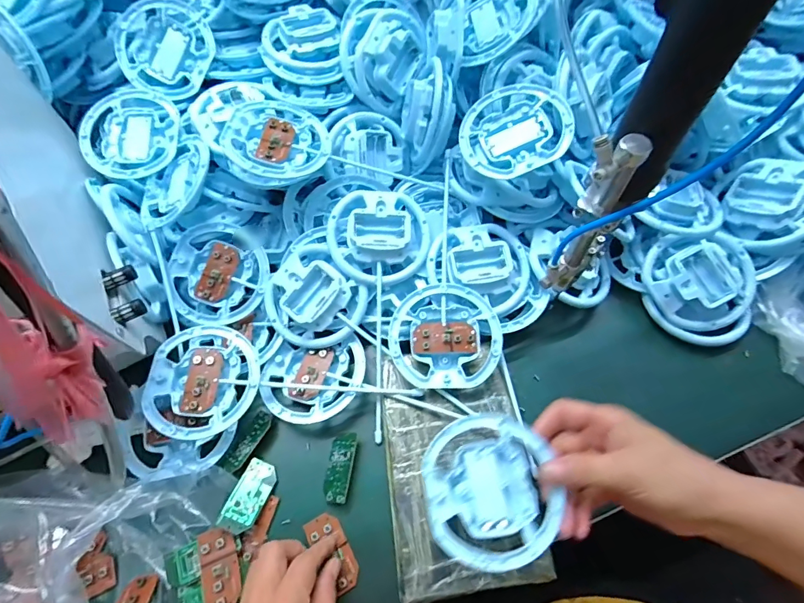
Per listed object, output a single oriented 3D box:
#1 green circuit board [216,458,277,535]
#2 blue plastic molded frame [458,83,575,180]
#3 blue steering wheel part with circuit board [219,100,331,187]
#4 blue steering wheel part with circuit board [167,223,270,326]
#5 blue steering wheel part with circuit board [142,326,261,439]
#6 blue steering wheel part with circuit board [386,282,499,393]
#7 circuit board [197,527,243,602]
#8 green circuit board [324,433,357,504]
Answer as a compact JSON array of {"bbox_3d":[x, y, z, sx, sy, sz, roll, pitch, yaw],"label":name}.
[{"bbox_3d":[-0.136,0.173,0.374,0.029,0.004,0.061,24,46,-1],"label":"green circuit board"},{"bbox_3d":[0.111,-0.168,0.417,0.102,0.022,0.102,-17,68,15],"label":"blue plastic molded frame"},{"bbox_3d":[-0.130,-0.163,0.430,0.108,0.025,0.108,-20,69,-27],"label":"blue steering wheel part with circuit board"},{"bbox_3d":[-0.190,-0.029,0.440,0.097,0.015,0.101,-9,88,-5],"label":"blue steering wheel part with circuit board"},{"bbox_3d":[-0.186,0.077,0.402,0.098,0.027,0.102,-1,63,2],"label":"blue steering wheel part with circuit board"},{"bbox_3d":[0.041,0.034,0.411,0.103,0.020,0.103,-1,74,3],"label":"blue steering wheel part with circuit board"},{"bbox_3d":[-0.149,0.219,0.345,0.029,0.013,0.062,-21,64,-9],"label":"circuit board"},{"bbox_3d":[-0.057,0.152,0.385,0.028,0.004,0.059,-11,54,30],"label":"green circuit board"}]

